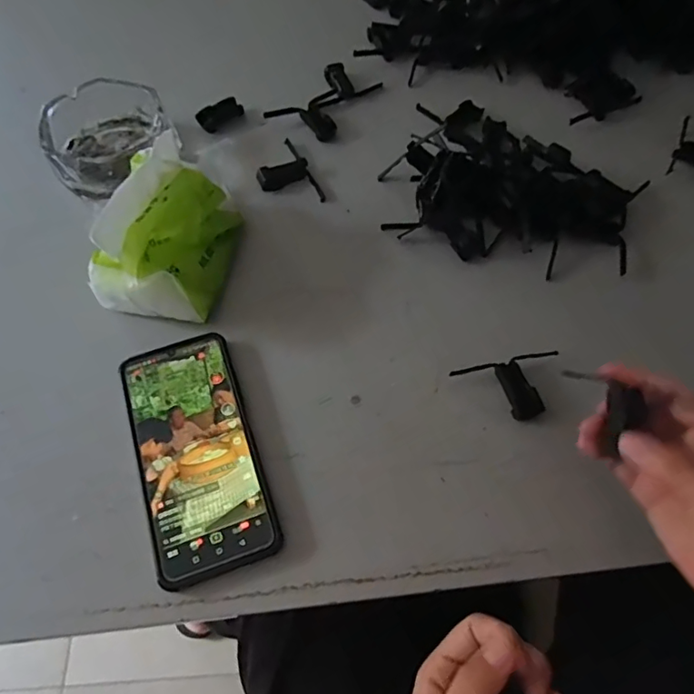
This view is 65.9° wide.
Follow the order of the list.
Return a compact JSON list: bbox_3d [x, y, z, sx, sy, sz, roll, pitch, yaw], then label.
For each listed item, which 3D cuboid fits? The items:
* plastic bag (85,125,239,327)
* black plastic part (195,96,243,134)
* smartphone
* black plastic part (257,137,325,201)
[{"bbox_3d":[-0.133,-0.086,0.415,0.072,0.091,0.132,14,63,7],"label":"plastic bag"},{"bbox_3d":[-0.127,-0.234,0.539,0.046,0.016,0.022,-38,69,-18],"label":"black plastic part"},{"bbox_3d":[-0.106,0.073,0.378,0.080,0.014,0.167,-18,64,-9],"label":"smartphone"},{"bbox_3d":[-0.058,-0.163,0.501,0.050,0.011,0.079,-20,65,-11],"label":"black plastic part"}]

